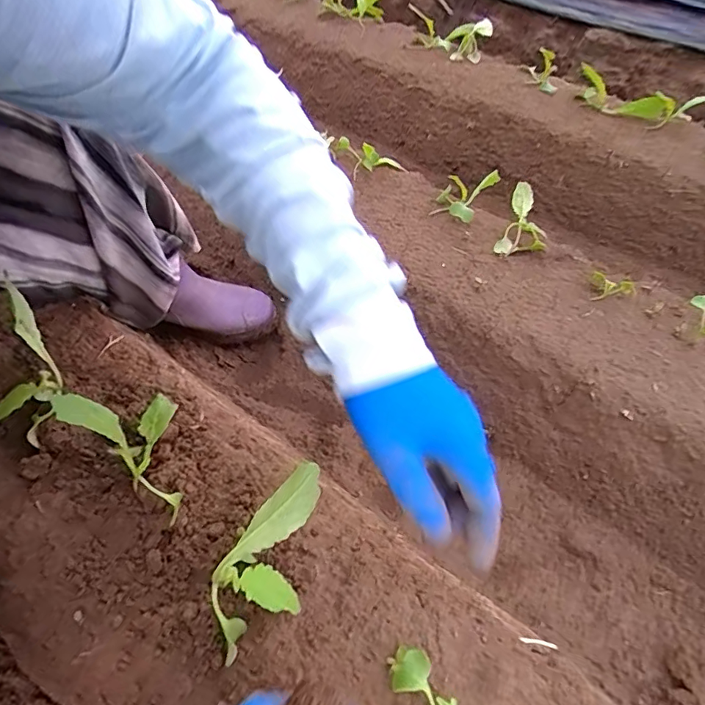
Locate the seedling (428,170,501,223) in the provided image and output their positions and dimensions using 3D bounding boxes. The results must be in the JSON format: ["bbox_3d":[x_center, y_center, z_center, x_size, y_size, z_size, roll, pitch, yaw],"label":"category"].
[{"bbox_3d":[0.169,-0.242,0.721,0.065,0.029,0.132,25,54,16],"label":"seedling"}]

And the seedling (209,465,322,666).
[{"bbox_3d":[-0.058,0.146,0.354,0.056,0.035,0.139,25,90,17],"label":"seedling"}]

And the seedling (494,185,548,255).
[{"bbox_3d":[0.239,-0.187,0.681,0.066,0.037,0.135,12,68,7],"label":"seedling"}]

